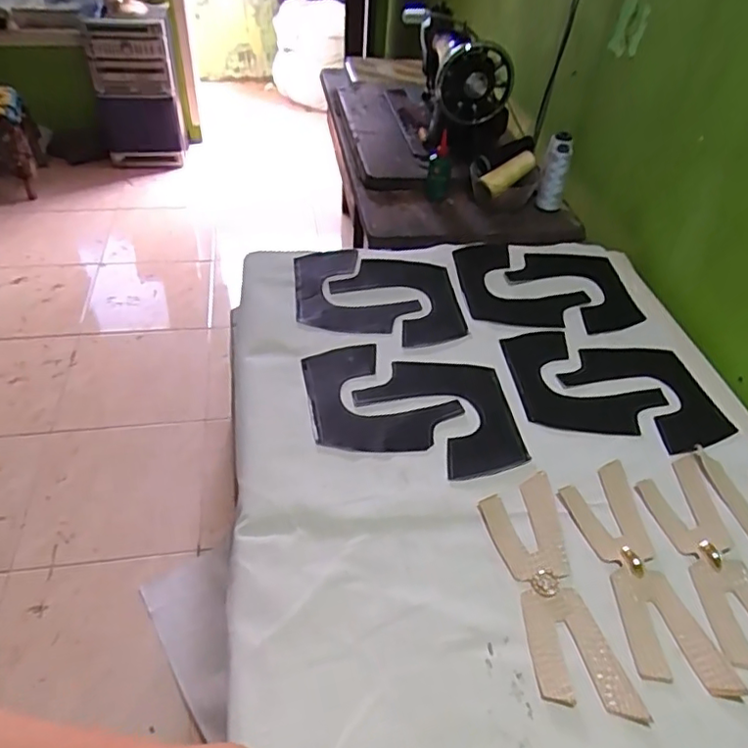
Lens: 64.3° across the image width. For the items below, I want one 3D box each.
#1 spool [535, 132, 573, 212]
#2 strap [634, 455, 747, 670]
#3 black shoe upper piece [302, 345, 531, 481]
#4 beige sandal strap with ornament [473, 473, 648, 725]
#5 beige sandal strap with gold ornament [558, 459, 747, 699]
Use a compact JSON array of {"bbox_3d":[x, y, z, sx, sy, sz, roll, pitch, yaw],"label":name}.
[{"bbox_3d":[0.318,-0.350,1.052,0.046,0.126,0.038,14,45,12],"label":"spool"},{"bbox_3d":[0.328,0.177,0.578,0.075,0.009,0.226,-3,44,-5],"label":"strap"},{"bbox_3d":[0.043,0.036,0.714,0.266,0.008,0.174,12,45,9],"label":"black shoe upper piece"},{"bbox_3d":[0.161,0.194,0.549,0.076,0.005,0.230,-5,45,-7],"label":"beige sandal strap with ornament"},{"bbox_3d":[0.247,0.183,0.564,0.076,0.007,0.230,-5,45,-8],"label":"beige sandal strap with gold ornament"}]

